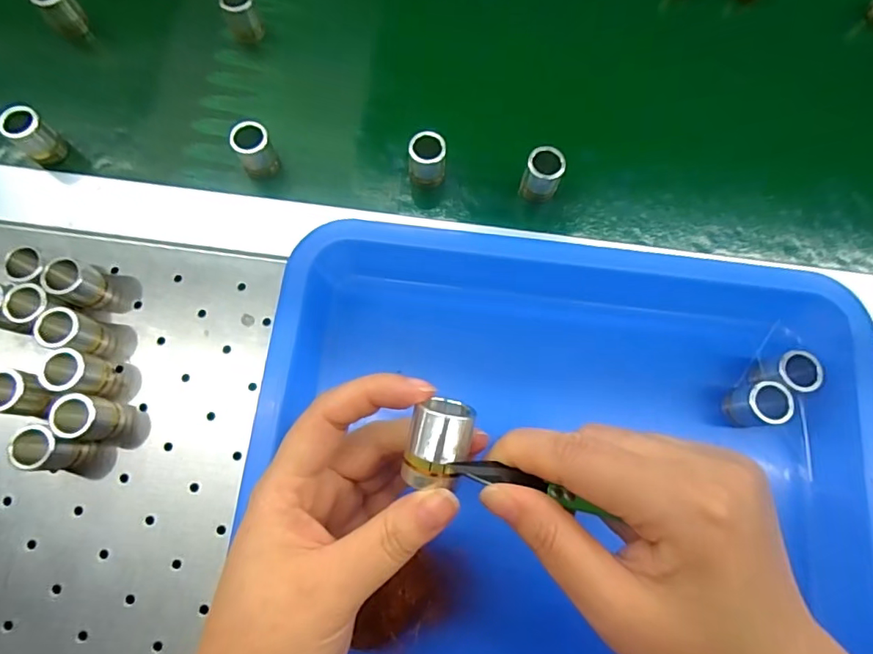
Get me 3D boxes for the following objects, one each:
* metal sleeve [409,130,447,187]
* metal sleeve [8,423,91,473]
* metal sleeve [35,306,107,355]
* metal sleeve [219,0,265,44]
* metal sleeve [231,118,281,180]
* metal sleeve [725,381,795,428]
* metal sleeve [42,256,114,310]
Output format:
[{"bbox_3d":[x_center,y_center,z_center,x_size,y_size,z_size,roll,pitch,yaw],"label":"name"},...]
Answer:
[{"bbox_3d":[-0.006,-0.106,0.331,0.023,0.036,0.017,-5,74,-3],"label":"metal sleeve"},{"bbox_3d":[-0.203,0.065,0.276,0.025,0.033,0.022,5,74,0],"label":"metal sleeve"},{"bbox_3d":[-0.202,0.004,0.291,0.022,0.032,0.021,14,74,3],"label":"metal sleeve"},{"bbox_3d":[-0.134,-0.216,0.360,0.022,0.035,0.017,-19,76,-7],"label":"metal sleeve"},{"bbox_3d":[-0.115,-0.112,0.330,0.021,0.032,0.021,0,74,-1],"label":"metal sleeve"},{"bbox_3d":[0.174,0.044,0.287,0.023,0.034,0.022,0,74,-1],"label":"metal sleeve"},{"bbox_3d":[-0.204,-0.025,0.299,0.021,0.031,0.024,29,76,7],"label":"metal sleeve"}]

